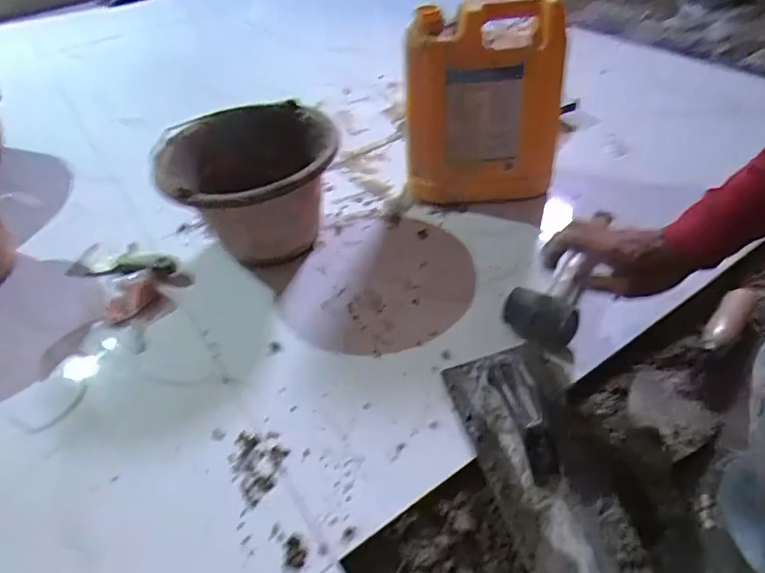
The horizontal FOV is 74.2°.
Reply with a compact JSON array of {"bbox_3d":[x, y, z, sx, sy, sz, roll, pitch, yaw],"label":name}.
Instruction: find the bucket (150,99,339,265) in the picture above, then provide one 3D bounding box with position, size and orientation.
[{"bbox_3d":[-0.174,-0.136,0.751,0.233,0.177,0.233,-3,45,3],"label":"bucket"}]

